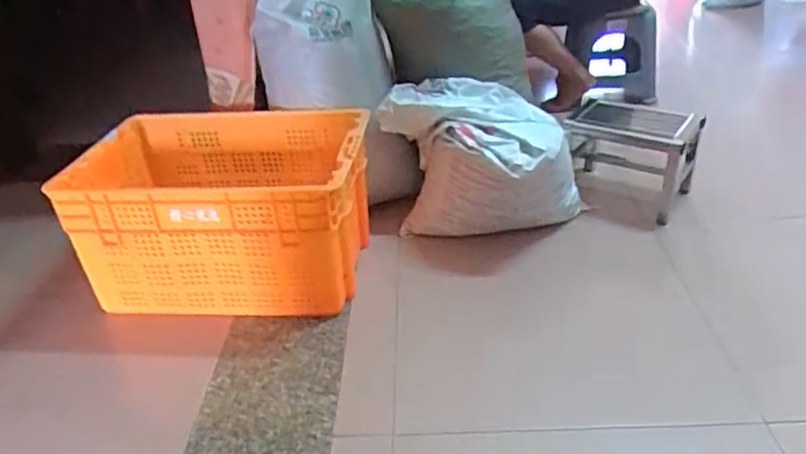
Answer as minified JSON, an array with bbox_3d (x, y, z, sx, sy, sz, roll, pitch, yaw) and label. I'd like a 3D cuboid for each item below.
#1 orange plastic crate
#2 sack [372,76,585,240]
[{"bbox_3d":[-0.369,-0.031,1.396,0.566,0.321,0.386,0,32,7],"label":"orange plastic crate"},{"bbox_3d":[0.195,-0.166,1.538,0.412,0.321,0.293,13,36,26],"label":"sack"}]

